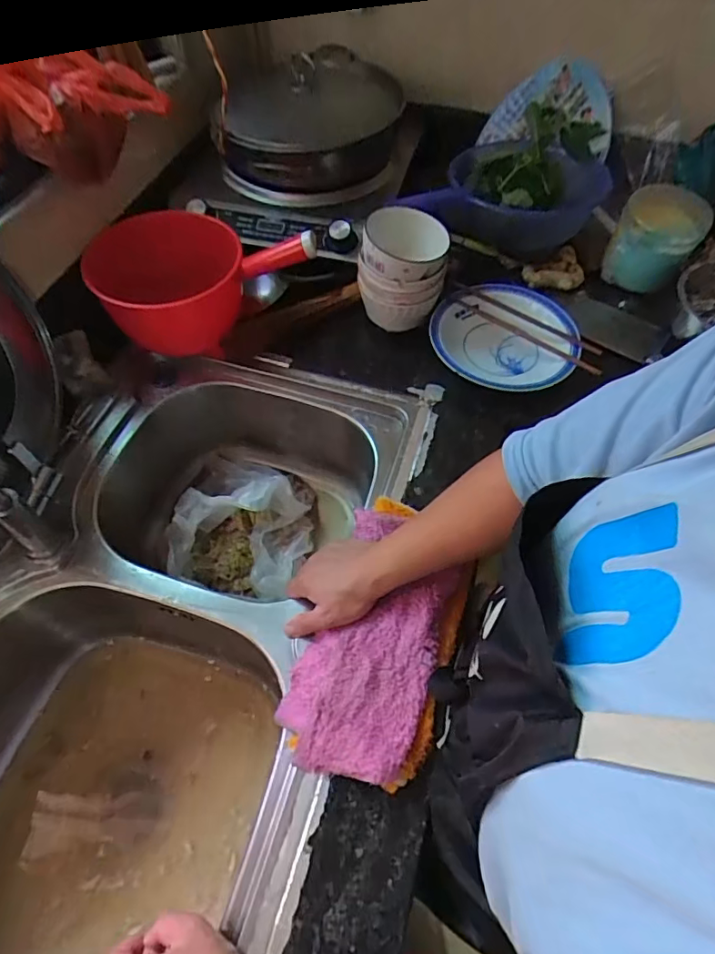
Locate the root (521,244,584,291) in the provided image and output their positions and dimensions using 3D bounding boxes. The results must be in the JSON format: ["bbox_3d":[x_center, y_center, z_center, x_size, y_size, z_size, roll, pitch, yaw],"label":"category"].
[{"bbox_3d":[0.305,-0.315,0.804,0.093,0.050,0.046,-21,61,-14],"label":"root"}]

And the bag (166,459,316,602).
[{"bbox_3d":[-0.159,0.051,0.728,0.179,0.091,0.220,5,58,2],"label":"bag"}]

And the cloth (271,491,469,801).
[{"bbox_3d":[0.030,0.147,0.513,0.142,0.045,0.273,18,59,10],"label":"cloth"}]

